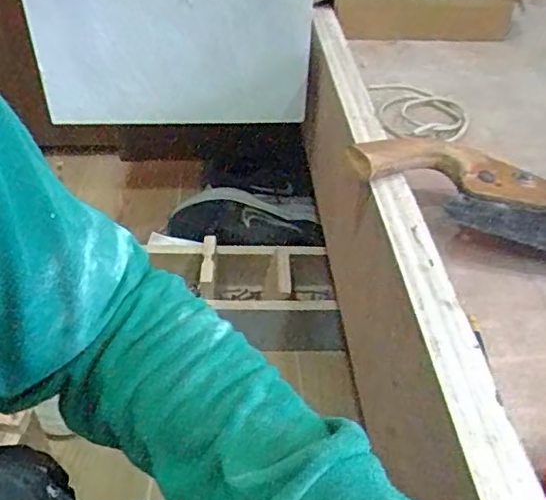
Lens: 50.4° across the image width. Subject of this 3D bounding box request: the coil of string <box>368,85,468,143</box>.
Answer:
[{"bbox_3d":[0.180,-0.177,0.726,0.105,0.018,0.160,3,39,-5],"label":"coil of string"}]

